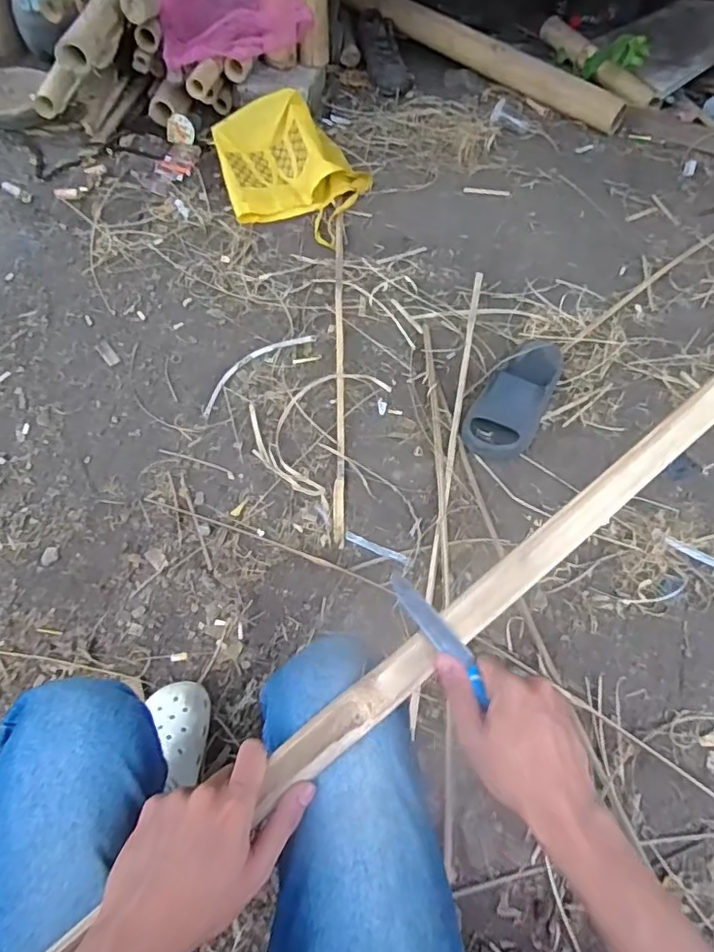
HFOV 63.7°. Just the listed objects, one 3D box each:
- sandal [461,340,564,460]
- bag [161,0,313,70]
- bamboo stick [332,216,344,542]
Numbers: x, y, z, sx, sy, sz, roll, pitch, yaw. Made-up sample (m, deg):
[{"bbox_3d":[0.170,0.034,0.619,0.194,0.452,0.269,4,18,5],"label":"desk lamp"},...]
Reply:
[{"bbox_3d":[0.305,-0.156,1.086,0.125,0.061,0.286,28,65,13],"label":"sandal"},{"bbox_3d":[-0.353,-1.228,1.461,0.351,0.168,0.357,-19,62,-17],"label":"bag"},{"bbox_3d":[-0.034,-0.248,1.162,0.019,0.019,0.812,3,58,-5],"label":"bamboo stick"}]

